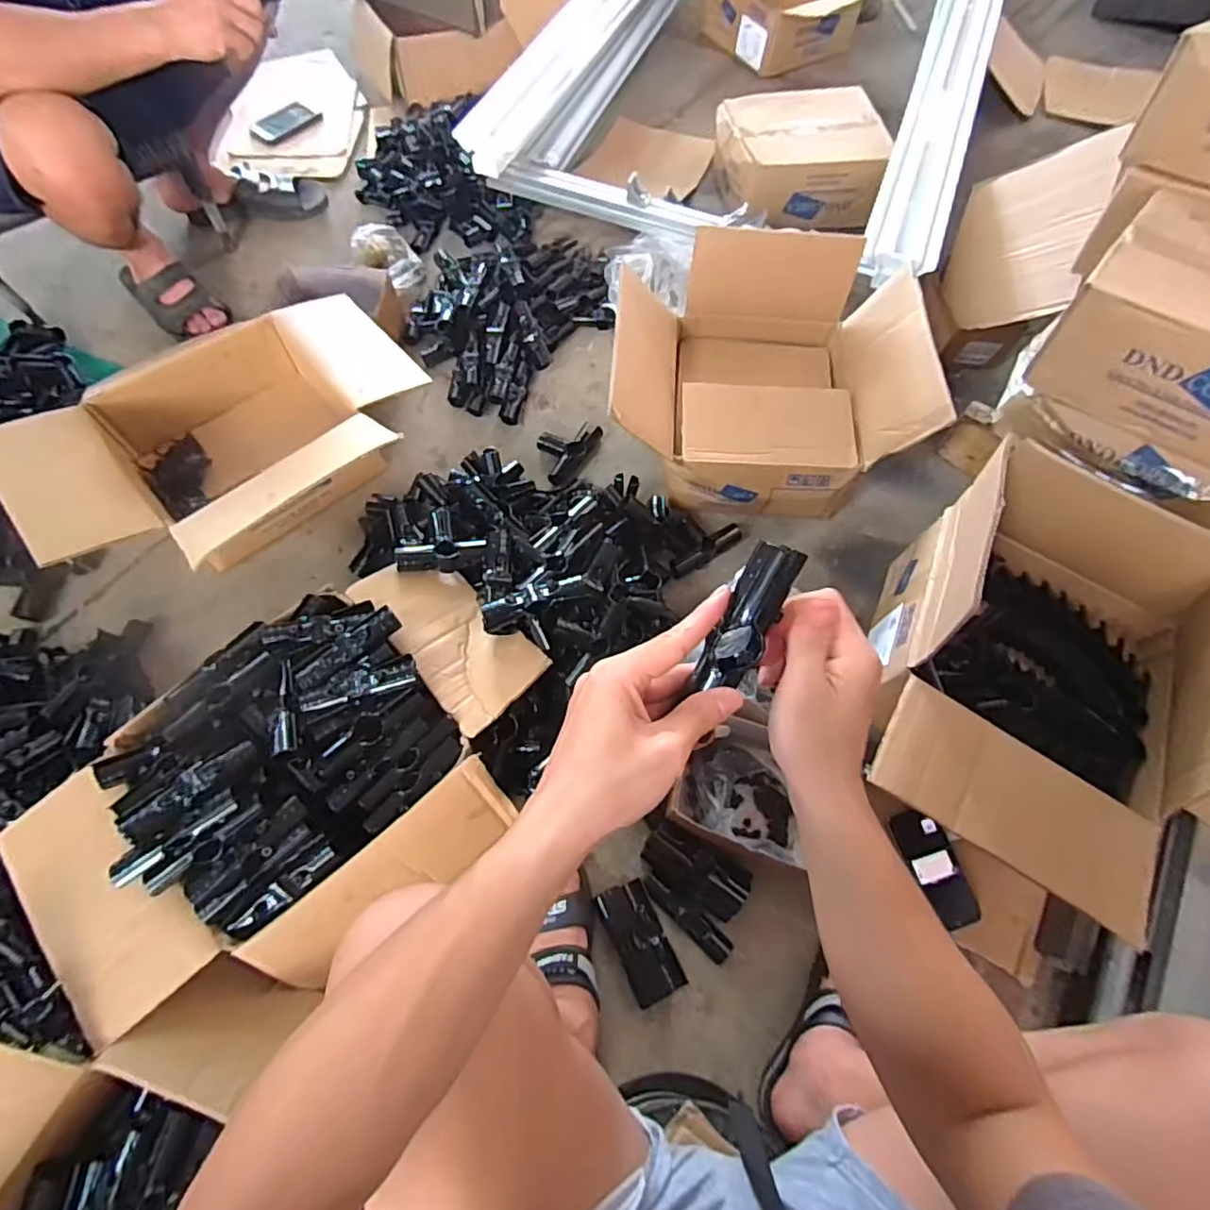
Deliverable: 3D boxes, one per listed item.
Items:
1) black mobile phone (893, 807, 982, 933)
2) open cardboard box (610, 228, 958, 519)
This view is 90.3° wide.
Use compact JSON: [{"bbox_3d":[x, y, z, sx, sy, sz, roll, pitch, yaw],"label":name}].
[{"bbox_3d":[0.426,0.340,0.779,0.068,0.018,0.142,-16,67,-9],"label":"black mobile phone"},{"bbox_3d":[0.237,-0.372,0.978,0.433,0.233,0.395,2,65,-2],"label":"open cardboard box"}]

